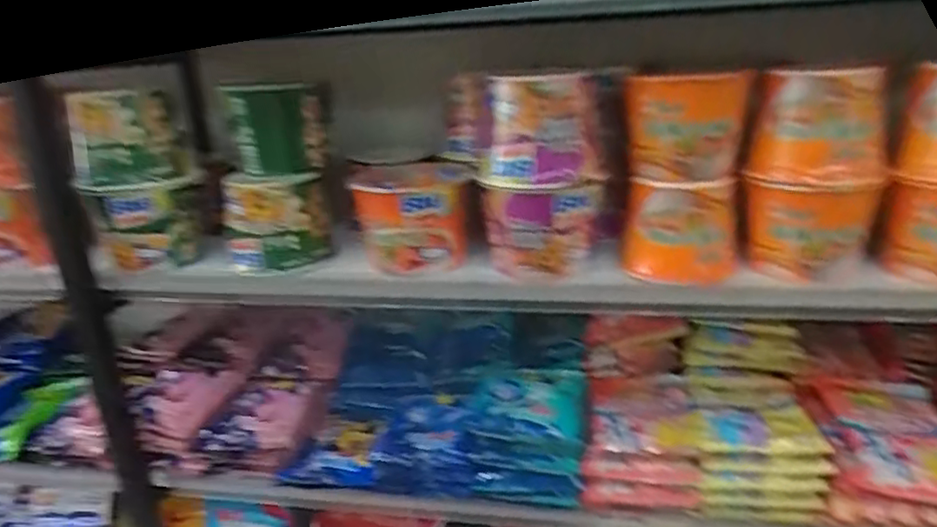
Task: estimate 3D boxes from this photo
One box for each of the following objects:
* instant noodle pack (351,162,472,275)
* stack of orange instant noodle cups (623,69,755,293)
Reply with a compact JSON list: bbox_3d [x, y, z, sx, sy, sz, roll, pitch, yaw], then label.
[{"bbox_3d":[-0.075,-0.065,0.803,0.125,0.105,0.198,-6,20,-6],"label":"instant noodle pack"},{"bbox_3d":[0.230,-0.091,0.679,0.118,0.216,0.070,0,20,10],"label":"stack of orange instant noodle cups"}]

